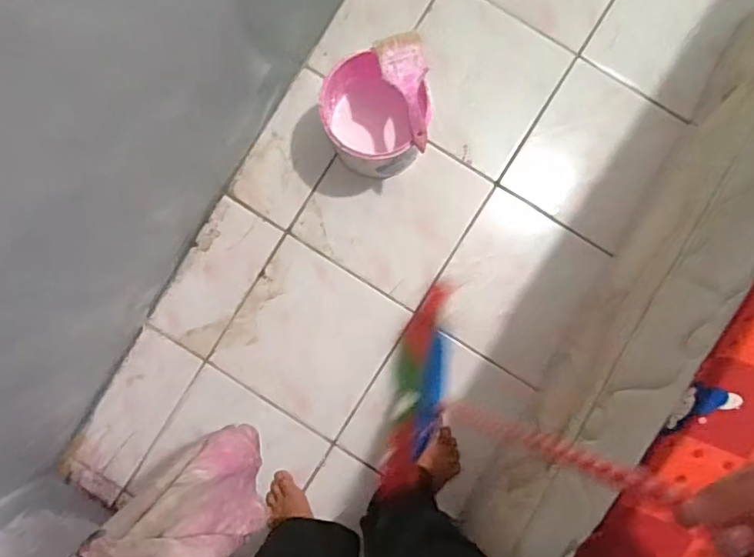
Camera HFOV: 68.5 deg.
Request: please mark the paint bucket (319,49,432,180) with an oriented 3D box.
[{"bbox_3d":[-0.008,-0.276,0.973,0.183,0.178,0.162,41,89,1],"label":"paint bucket"}]

